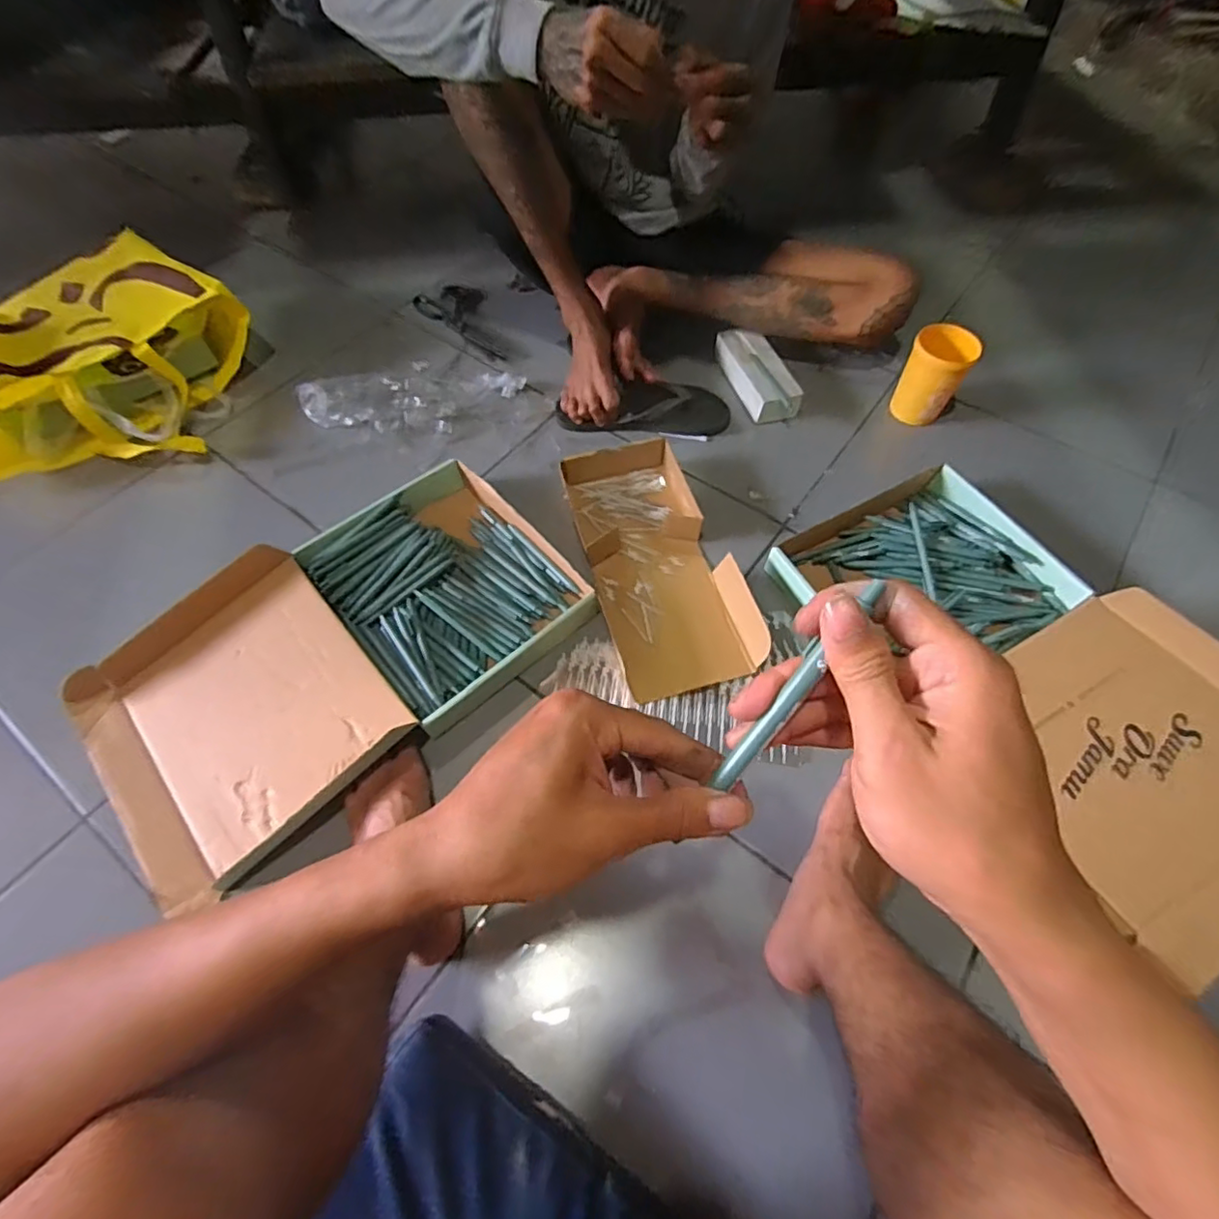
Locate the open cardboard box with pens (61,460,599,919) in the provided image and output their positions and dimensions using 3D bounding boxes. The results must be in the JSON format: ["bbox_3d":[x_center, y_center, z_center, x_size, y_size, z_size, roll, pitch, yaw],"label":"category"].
[{"bbox_3d":[-0.321,0.045,0.715,0.559,0.066,0.321,-37,66,-20],"label":"open cardboard box with pens"}]

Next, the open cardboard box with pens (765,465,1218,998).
[{"bbox_3d":[0.486,0.061,0.701,0.324,0.106,0.559,-31,64,-17],"label":"open cardboard box with pens"}]

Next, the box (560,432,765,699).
[{"bbox_3d":[0.061,-0.069,0.802,0.181,0.049,0.365,-16,61,-9],"label":"box"}]

